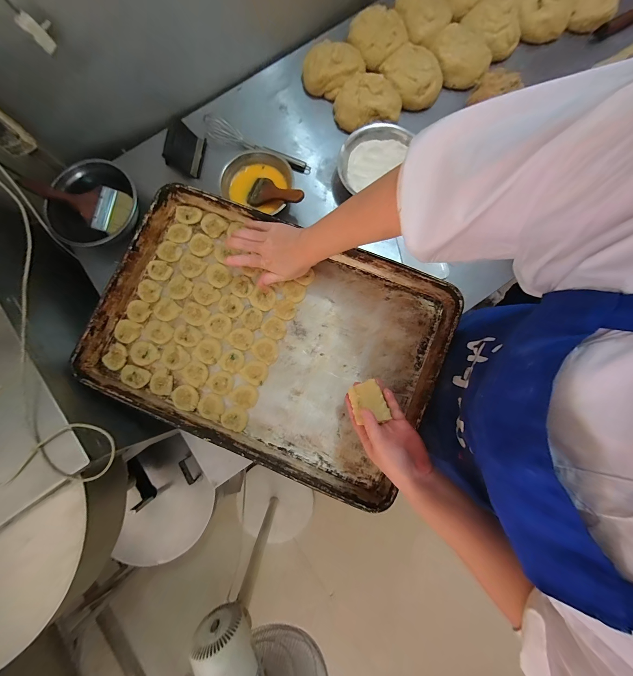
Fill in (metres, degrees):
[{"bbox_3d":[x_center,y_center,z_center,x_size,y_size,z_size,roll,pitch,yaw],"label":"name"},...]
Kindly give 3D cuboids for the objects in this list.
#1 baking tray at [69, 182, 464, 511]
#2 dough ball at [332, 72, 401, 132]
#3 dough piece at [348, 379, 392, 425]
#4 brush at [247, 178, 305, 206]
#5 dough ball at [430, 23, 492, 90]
[{"bbox_3d":[-0.089,-0.008,0.495,0.588,0.059,0.393,23,81,4],"label":"baking tray"},{"bbox_3d":[0.123,-0.565,0.647,0.157,0.056,0.120,-4,82,0],"label":"dough ball"},{"bbox_3d":[0.080,0.100,0.423,0.051,0.008,0.062,-24,72,8],"label":"dough piece"},{"bbox_3d":[-0.093,-0.321,0.603,0.147,0.014,0.072,21,80,24],"label":"brush"},{"bbox_3d":[0.346,-0.678,0.655,0.144,0.052,0.120,27,83,4],"label":"dough ball"}]

